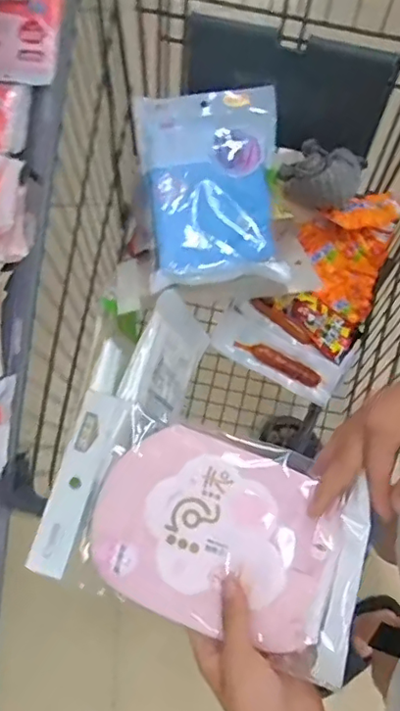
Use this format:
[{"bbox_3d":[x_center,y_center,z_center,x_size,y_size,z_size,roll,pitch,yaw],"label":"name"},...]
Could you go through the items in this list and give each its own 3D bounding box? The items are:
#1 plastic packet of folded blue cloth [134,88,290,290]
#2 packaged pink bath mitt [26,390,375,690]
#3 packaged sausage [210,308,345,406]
[{"bbox_3d":[0.016,-0.226,0.724,0.172,0.053,0.260,-6,76,0],"label":"plastic packet of folded blue cloth"},{"bbox_3d":[0.000,0.120,0.407,0.226,0.019,0.134,14,76,15],"label":"packaged pink bath mitt"},{"bbox_3d":[0.110,0.001,0.831,0.193,0.014,0.063,30,78,8],"label":"packaged sausage"}]

